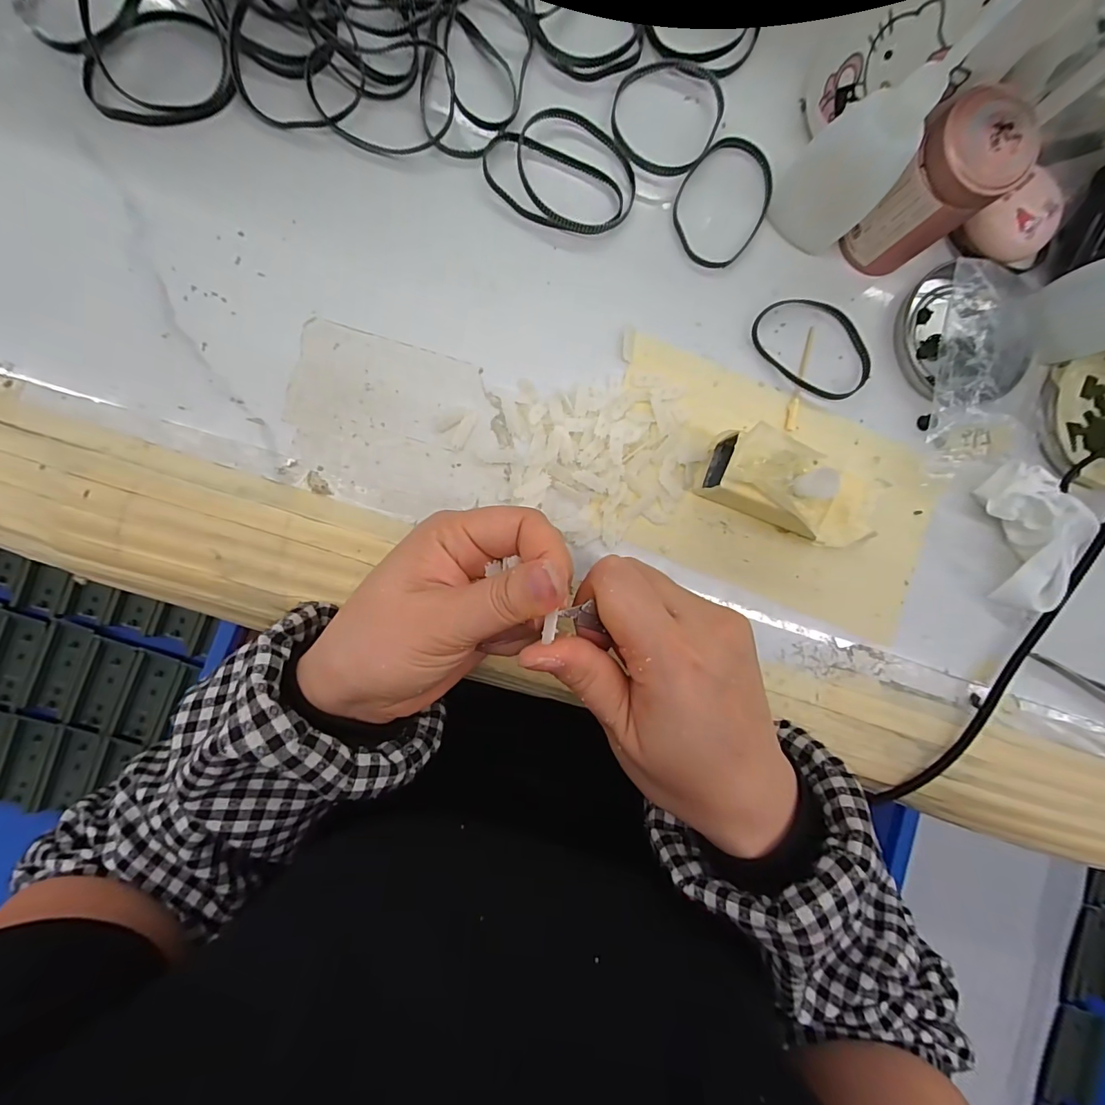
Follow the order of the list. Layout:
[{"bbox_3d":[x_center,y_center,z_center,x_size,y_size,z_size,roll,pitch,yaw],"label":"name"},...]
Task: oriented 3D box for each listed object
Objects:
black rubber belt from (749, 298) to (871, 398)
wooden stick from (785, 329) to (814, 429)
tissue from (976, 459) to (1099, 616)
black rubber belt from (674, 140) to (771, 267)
[{"bbox_3d":[0.146,-0.115,0.258,0.071,0.007,0.047,39,86,-3],"label":"black rubber belt"},{"bbox_3d":[0.139,-0.097,0.259,0.007,0.004,0.058,13,91,-6],"label":"wooden stick"},{"bbox_3d":[0.279,-0.011,0.264,0.059,0.027,0.085,-23,95,-4],"label":"tissue"},{"bbox_3d":[0.093,-0.188,0.250,0.048,0.005,0.066,39,88,-6],"label":"black rubber belt"}]

